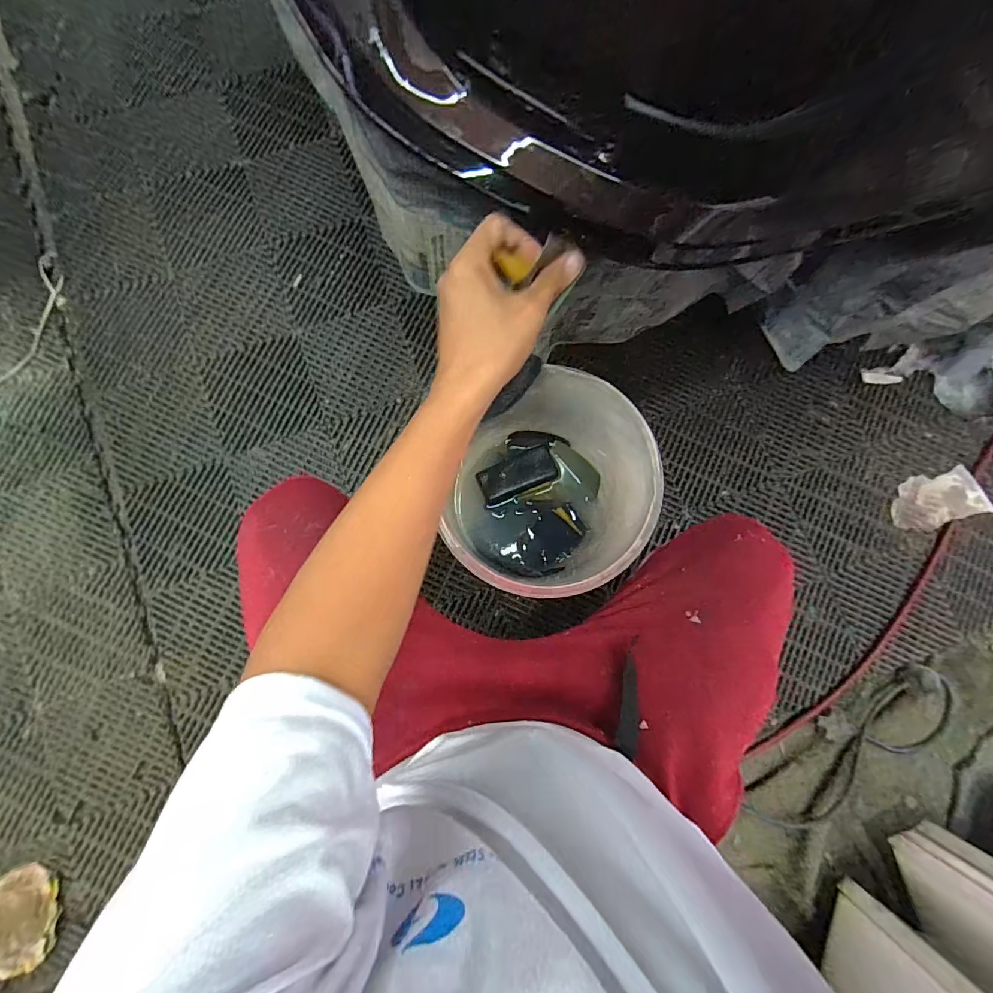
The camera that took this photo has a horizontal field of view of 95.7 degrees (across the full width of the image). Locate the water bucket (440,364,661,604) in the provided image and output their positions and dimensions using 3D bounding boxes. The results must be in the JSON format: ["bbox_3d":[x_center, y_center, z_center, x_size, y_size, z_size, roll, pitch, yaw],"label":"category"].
[{"bbox_3d":[0.068,0.006,0.718,0.262,0.310,0.275,0,82,-2],"label":"water bucket"}]

